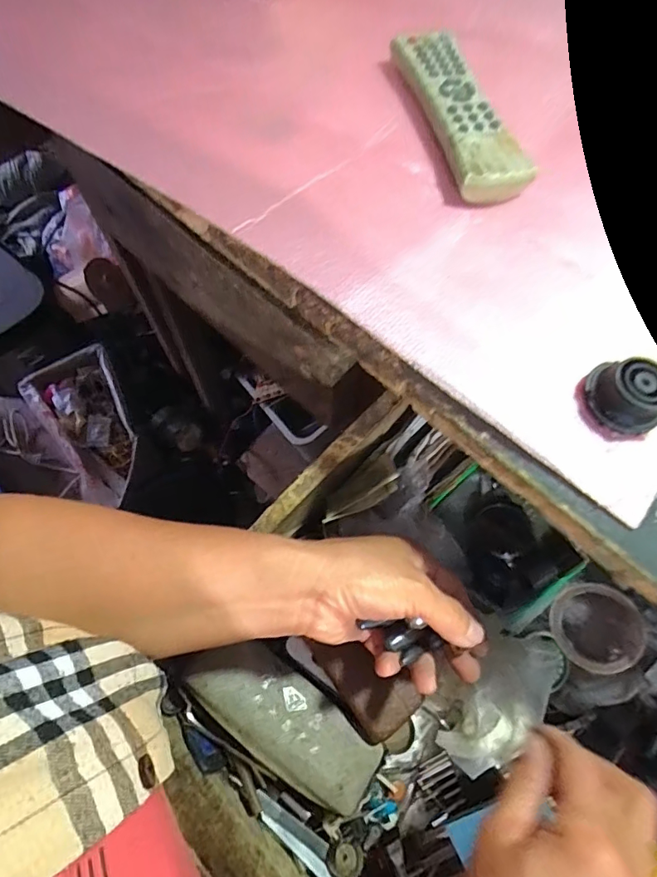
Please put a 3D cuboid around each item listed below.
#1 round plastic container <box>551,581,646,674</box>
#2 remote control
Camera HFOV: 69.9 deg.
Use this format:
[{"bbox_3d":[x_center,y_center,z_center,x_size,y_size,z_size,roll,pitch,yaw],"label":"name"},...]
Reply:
[{"bbox_3d":[0.199,0.143,0.353,0.059,0.043,0.059,-7,65,15],"label":"round plastic container"},{"bbox_3d":[0.091,-0.228,0.328,0.046,0.020,0.159,-11,68,-7],"label":"remote control"}]

